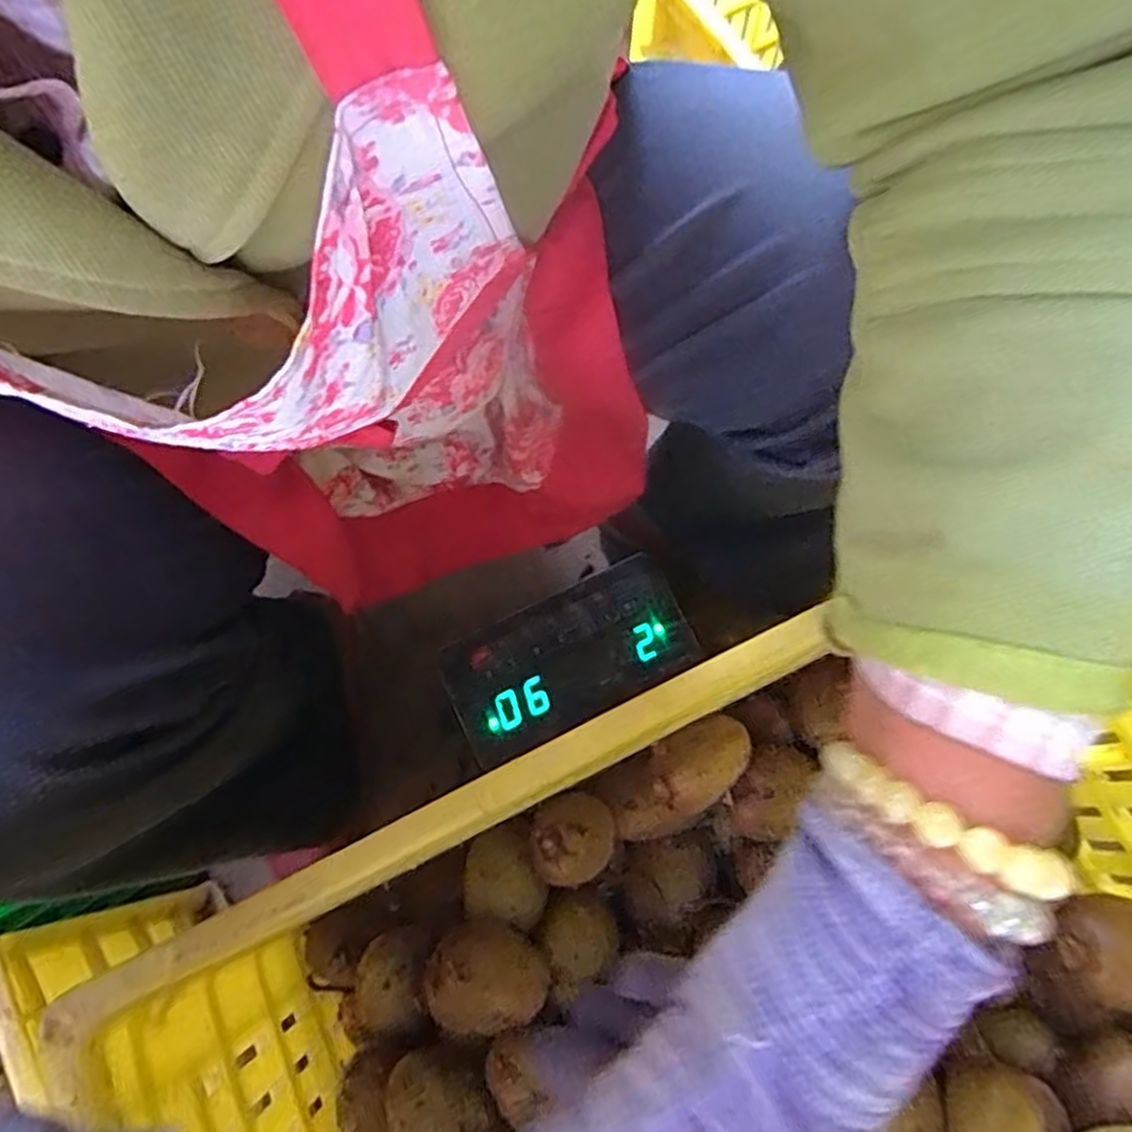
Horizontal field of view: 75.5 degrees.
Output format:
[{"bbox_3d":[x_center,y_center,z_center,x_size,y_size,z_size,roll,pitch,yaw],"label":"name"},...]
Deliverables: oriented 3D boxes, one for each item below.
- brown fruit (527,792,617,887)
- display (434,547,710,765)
[{"bbox_3d":[0.004,0.157,0.423,0.048,0.048,0.046,0,72,1],"label":"brown fruit"},{"bbox_3d":[0.002,0.072,0.582,0.193,0.016,0.100,-25,74,-7],"label":"display"}]

